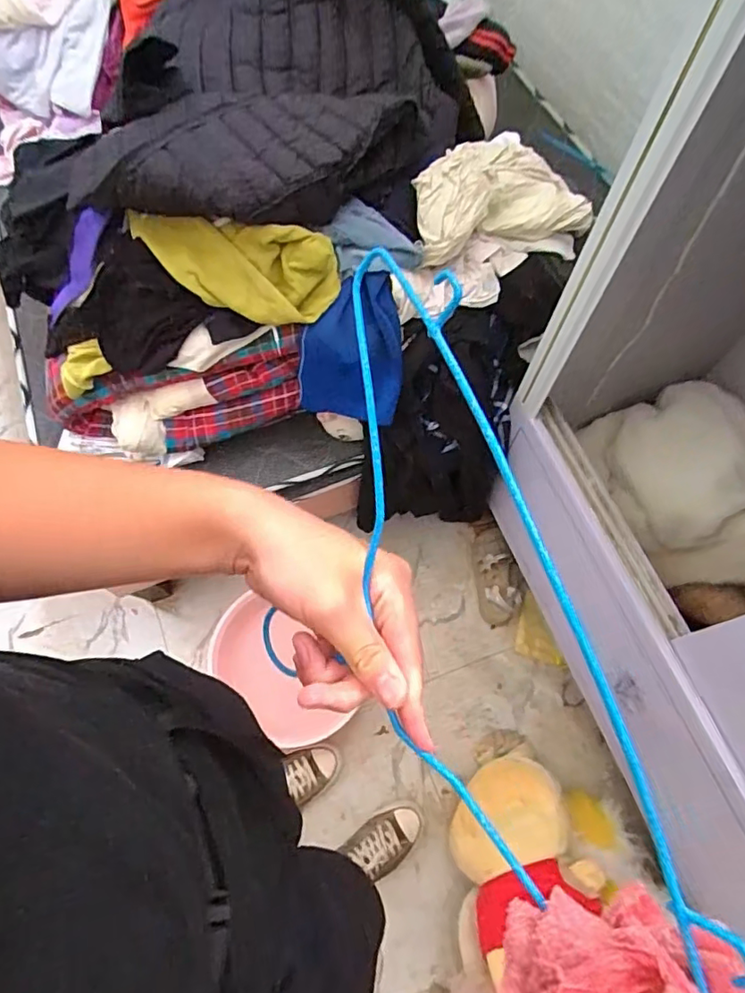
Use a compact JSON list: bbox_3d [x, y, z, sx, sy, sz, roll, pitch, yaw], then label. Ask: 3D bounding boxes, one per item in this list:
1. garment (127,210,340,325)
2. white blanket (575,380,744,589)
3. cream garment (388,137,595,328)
[{"bbox_3d":[-0.220,-0.372,0.930,0.324,0.110,0.121,5,67,2],"label":"garment"},{"bbox_3d":[0.680,-0.025,1.159,0.351,0.206,0.460,-14,67,-6],"label":"white blanket"},{"bbox_3d":[0.212,-0.503,1.030,0.233,0.141,0.482,32,71,13],"label":"cream garment"}]

